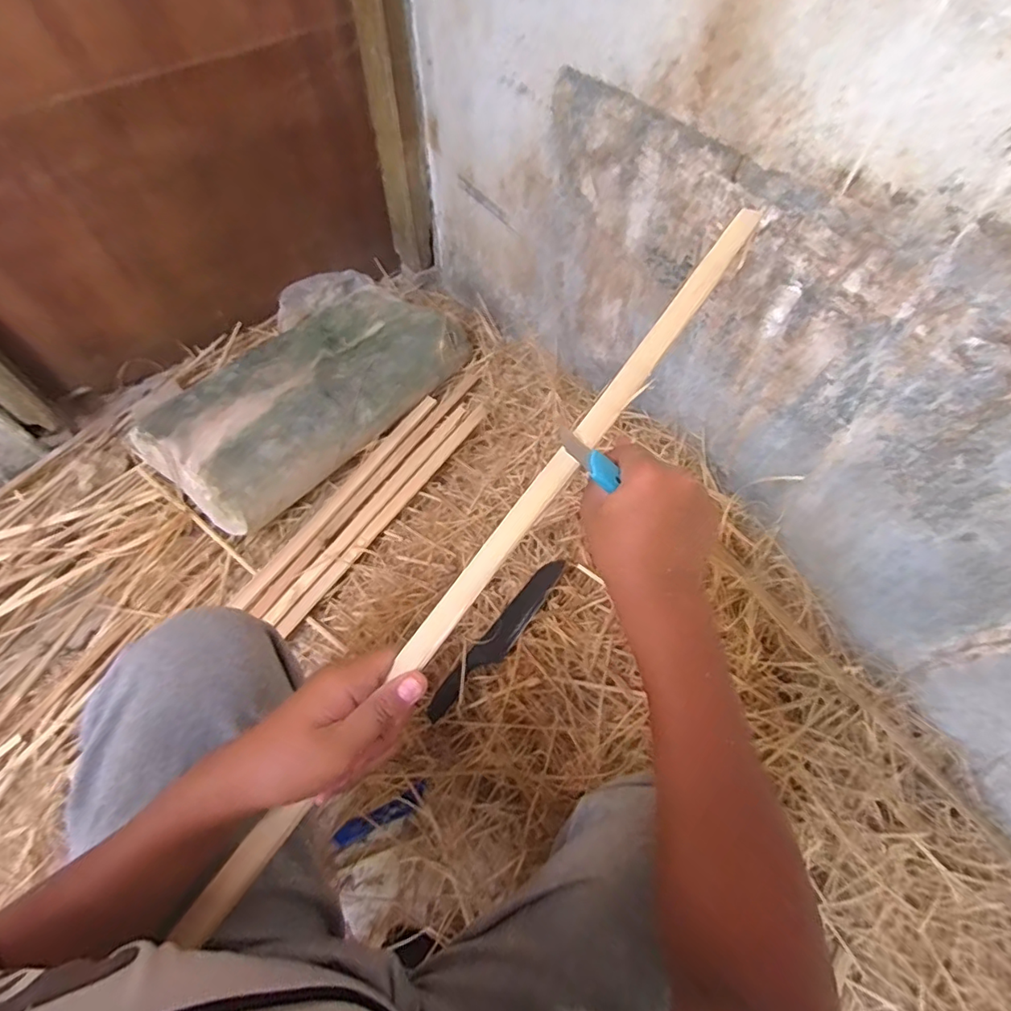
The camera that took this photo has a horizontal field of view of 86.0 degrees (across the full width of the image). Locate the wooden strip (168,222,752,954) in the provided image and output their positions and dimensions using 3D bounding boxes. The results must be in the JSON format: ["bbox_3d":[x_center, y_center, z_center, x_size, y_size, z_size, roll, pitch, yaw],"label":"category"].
[{"bbox_3d":[-0.020,0.047,0.360,0.022,0.013,0.597,38,89,19],"label":"wooden strip"}]

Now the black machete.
[{"bbox_3d":[-0.004,0.191,0.803,0.045,0.024,0.297,34,65,18],"label":"black machete"}]

